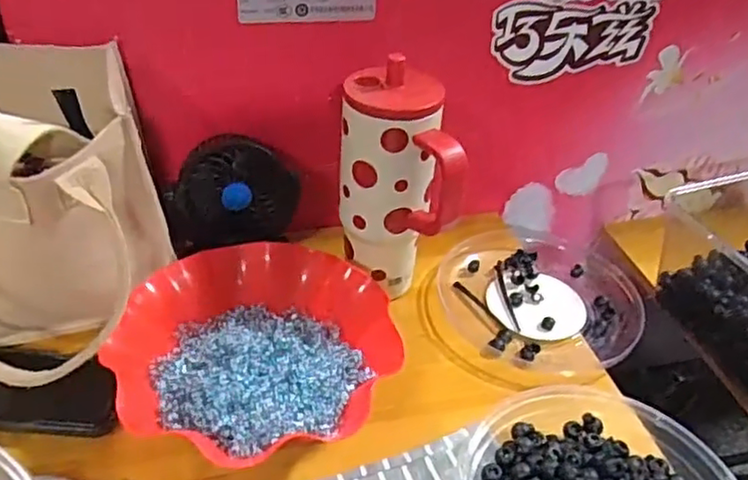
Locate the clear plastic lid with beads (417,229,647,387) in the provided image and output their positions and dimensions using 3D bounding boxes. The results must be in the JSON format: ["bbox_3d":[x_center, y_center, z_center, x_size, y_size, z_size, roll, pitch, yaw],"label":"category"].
[{"bbox_3d":[0.160,0.063,0.658,0.225,0.031,0.193,-26,47,-34],"label":"clear plastic lid with beads"}]

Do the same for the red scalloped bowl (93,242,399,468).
[{"bbox_3d":[-0.096,0.094,0.538,0.214,0.058,0.212,3,38,-2],"label":"red scalloped bowl"}]

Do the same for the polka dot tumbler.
[{"bbox_3d":[0.017,-0.040,0.574,0.085,0.197,0.108,-8,39,-15],"label":"polka dot tumbler"}]

